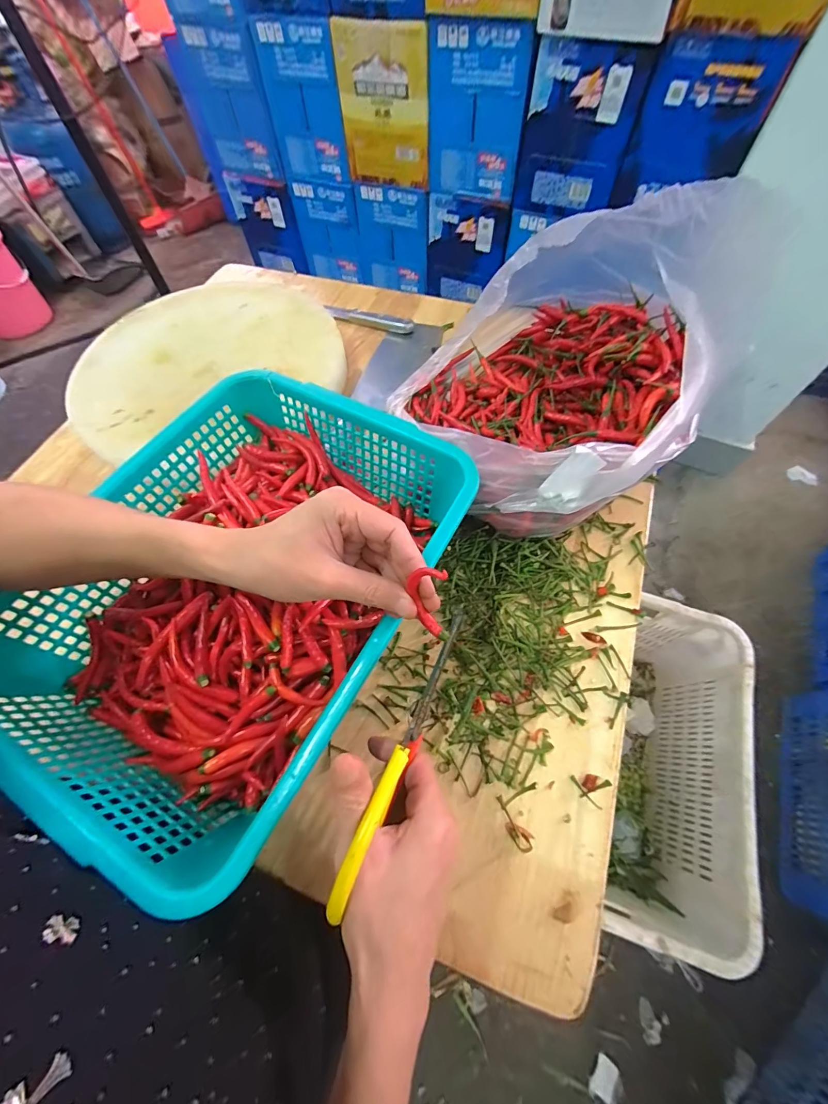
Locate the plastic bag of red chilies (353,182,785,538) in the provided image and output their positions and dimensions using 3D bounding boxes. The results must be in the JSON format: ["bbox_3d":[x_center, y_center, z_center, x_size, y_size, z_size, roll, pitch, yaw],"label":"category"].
[{"bbox_3d":[0.147,-0.208,0.412,0.319,0.211,0.292,-36,67,-15],"label":"plastic bag of red chilies"}]

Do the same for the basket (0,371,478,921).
[{"bbox_3d":[-0.147,0.022,0.365,0.290,0.090,0.376,26,67,15],"label":"basket"}]

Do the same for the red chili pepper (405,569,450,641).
[{"bbox_3d":[0.010,0.032,0.253,0.025,0.063,0.014,0,46,2],"label":"red chili pepper"}]

